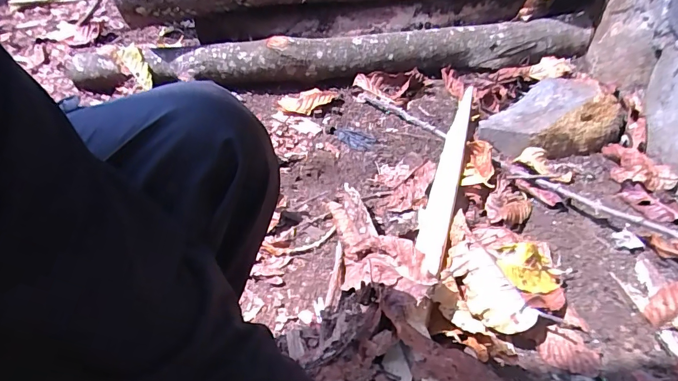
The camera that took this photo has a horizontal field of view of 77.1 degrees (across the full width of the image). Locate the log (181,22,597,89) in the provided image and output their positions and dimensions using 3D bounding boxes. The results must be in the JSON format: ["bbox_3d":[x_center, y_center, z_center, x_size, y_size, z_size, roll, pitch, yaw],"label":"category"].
[{"bbox_3d":[0.073,-0.363,1.175,1.168,0.112,0.090,-2,45,3],"label":"log"}]

